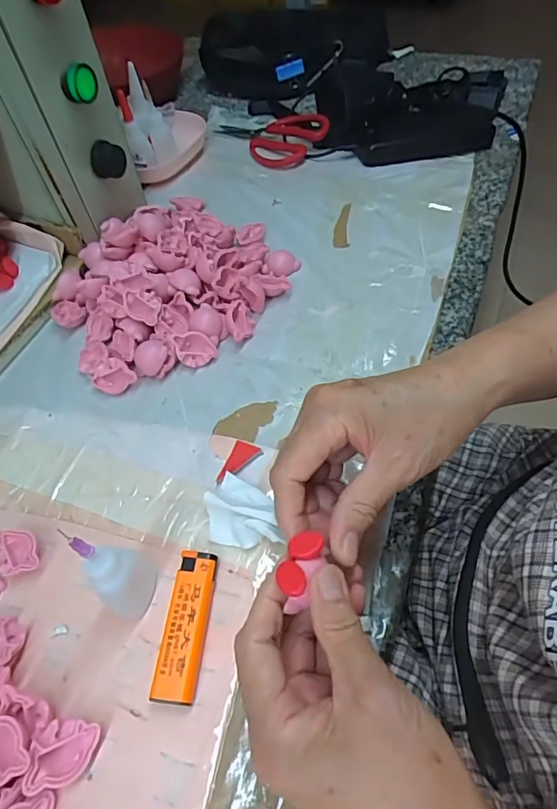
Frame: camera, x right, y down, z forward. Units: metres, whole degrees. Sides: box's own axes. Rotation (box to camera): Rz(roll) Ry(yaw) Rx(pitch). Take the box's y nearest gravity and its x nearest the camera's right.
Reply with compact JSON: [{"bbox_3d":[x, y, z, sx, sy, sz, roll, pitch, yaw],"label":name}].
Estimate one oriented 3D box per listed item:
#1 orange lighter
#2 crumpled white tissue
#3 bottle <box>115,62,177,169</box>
[{"bbox_3d":[-0.053,0.128,0.279,0.024,0.013,0.079,3,56,7],"label":"orange lighter"},{"bbox_3d":[-0.024,0.069,0.312,0.045,0.020,0.052,-10,56,-2],"label":"crumpled white tissue"},{"bbox_3d":[-0.147,-0.309,0.533,0.043,0.089,0.054,10,57,11],"label":"bottle"}]

